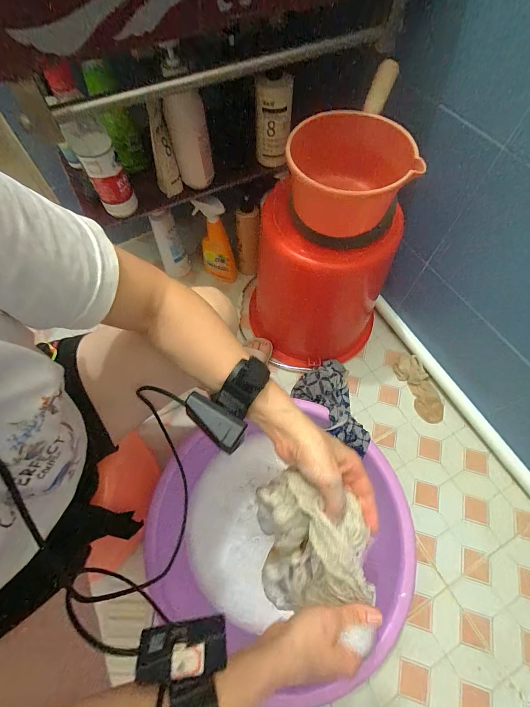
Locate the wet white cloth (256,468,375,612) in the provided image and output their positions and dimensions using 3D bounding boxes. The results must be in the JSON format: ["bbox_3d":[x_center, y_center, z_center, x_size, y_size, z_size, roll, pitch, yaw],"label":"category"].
[{"bbox_3d":[0.048,0.198,0.339,0.105,0.083,0.128,-5,63,-2],"label":"wet white cloth"}]

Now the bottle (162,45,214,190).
[{"bbox_3d":[-0.141,-0.409,0.581,0.070,0.202,0.057,-12,63,-5],"label":"bottle"}]

